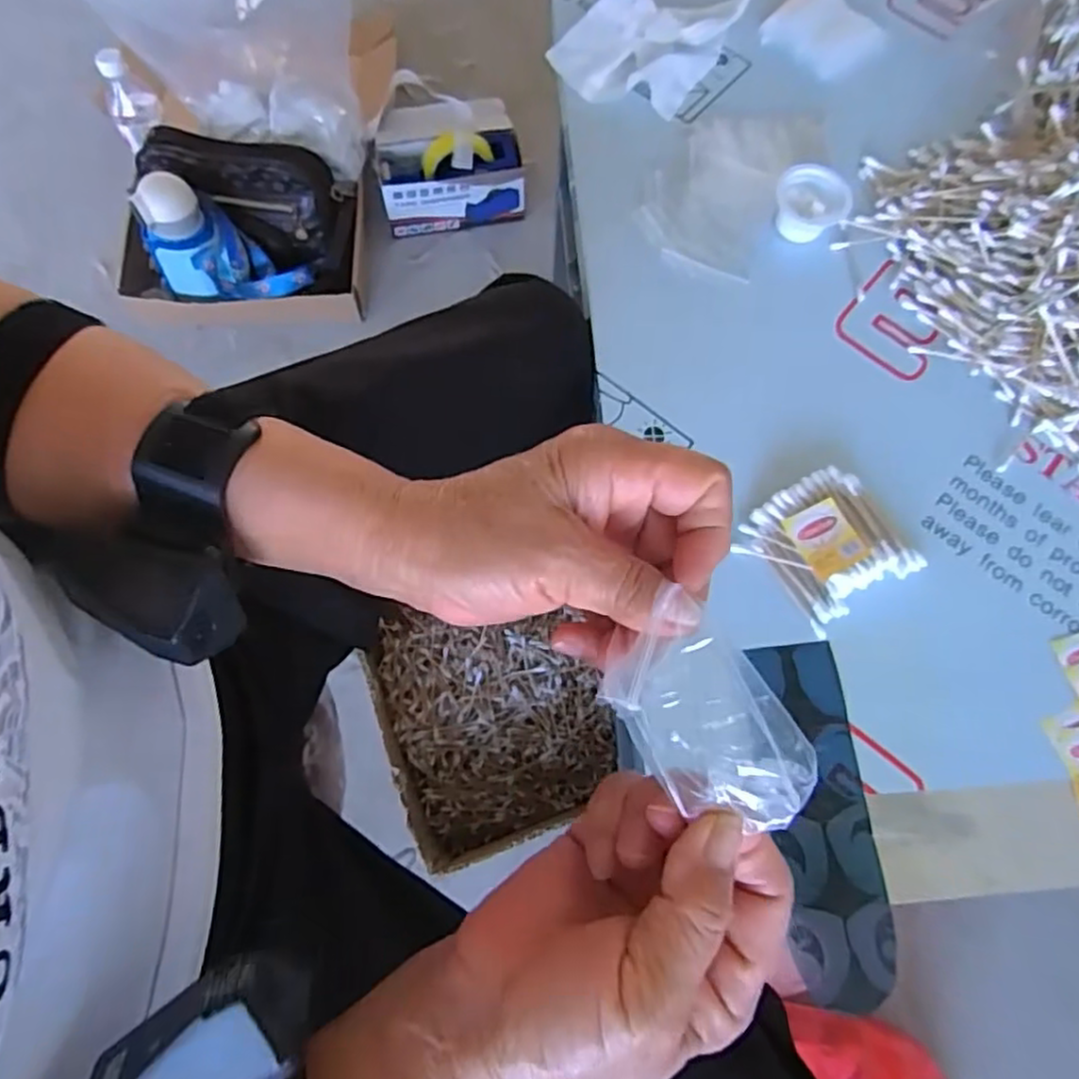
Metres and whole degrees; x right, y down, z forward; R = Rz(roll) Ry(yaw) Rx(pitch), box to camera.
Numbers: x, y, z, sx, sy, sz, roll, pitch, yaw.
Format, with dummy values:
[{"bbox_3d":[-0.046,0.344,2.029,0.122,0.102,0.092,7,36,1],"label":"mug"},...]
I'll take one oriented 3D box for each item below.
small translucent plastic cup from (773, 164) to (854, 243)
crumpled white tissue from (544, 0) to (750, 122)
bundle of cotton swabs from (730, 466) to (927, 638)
[{"bbox_3d":[0.201,-0.251,0.515,0.047,0.030,0.045,1,71,-2],"label":"small translucent plastic cup"},{"bbox_3d":[0.095,-0.419,0.558,0.101,0.046,0.158,33,73,9],"label":"crumpled white tissue"},{"bbox_3d":[0.183,0.002,0.436,0.086,0.021,0.086,-33,75,-12],"label":"bundle of cotton swabs"}]

